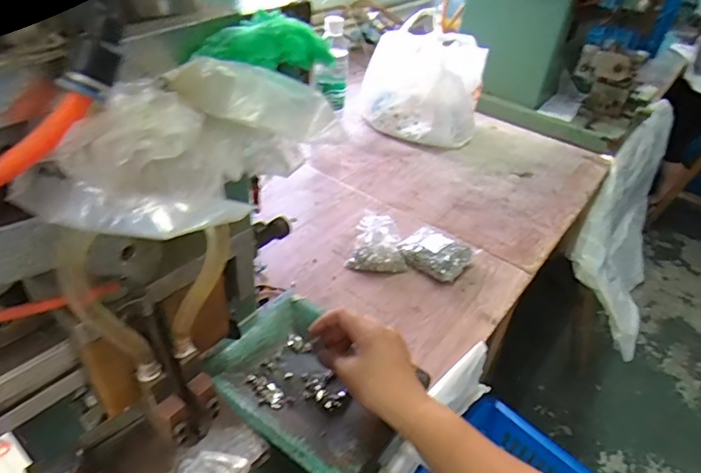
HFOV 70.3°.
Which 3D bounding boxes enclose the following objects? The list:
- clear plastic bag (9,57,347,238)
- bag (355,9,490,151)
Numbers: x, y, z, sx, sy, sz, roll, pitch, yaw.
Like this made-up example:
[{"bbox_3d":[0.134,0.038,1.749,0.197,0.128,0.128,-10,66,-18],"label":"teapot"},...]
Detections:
[{"bbox_3d":[-0.052,-0.030,0.158,0.089,0.035,0.045,-25,47,-33],"label":"clear plastic bag"},{"bbox_3d":[0.141,-0.298,0.976,0.234,0.213,0.123,6,38,1],"label":"bag"}]

